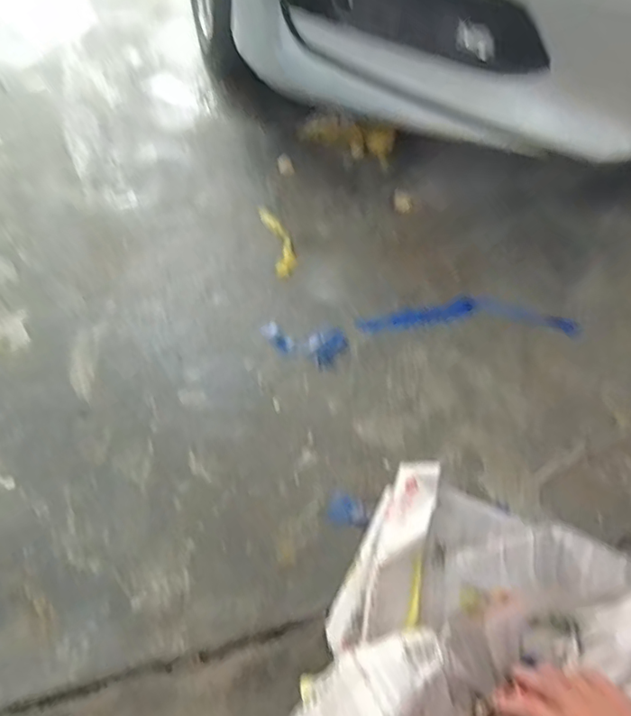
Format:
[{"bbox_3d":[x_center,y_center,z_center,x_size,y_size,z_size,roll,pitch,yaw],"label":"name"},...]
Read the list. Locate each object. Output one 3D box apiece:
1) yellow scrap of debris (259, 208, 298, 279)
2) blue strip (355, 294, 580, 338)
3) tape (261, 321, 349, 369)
[{"bbox_3d":[-0.065,-0.214,0.995,0.043,0.004,0.190,-9,55,-11],"label":"yellow scrap of debris"},{"bbox_3d":[0.252,-0.073,0.915,0.362,0.009,0.078,2,54,-3],"label":"blue strip"},{"bbox_3d":[-0.017,-0.021,0.853,0.133,0.008,0.072,6,54,0],"label":"tape"}]

